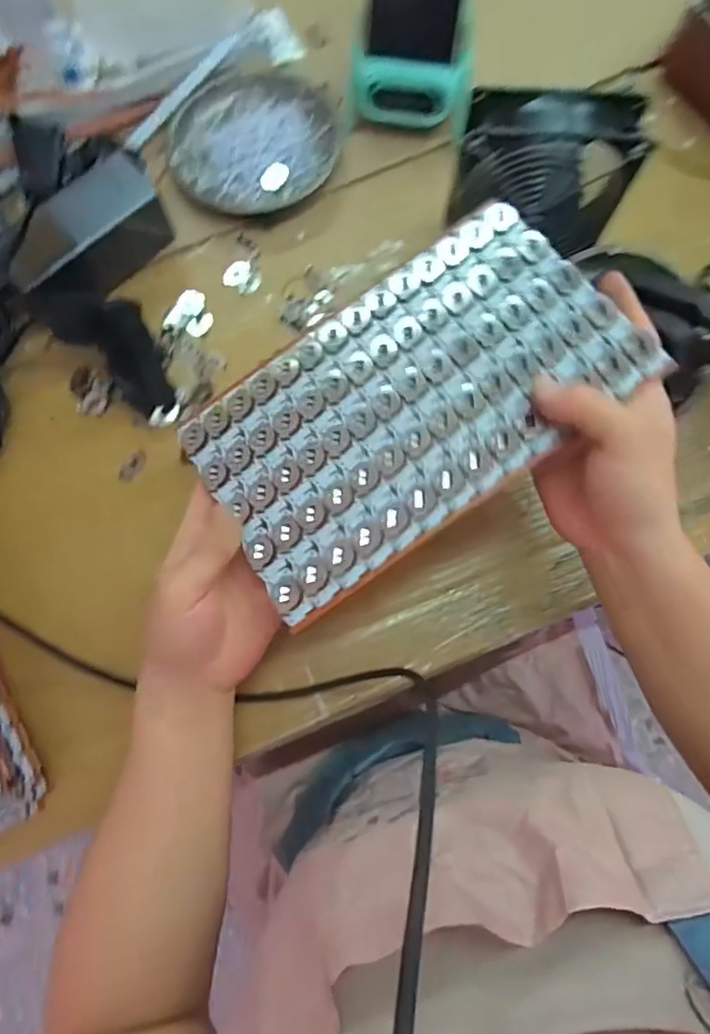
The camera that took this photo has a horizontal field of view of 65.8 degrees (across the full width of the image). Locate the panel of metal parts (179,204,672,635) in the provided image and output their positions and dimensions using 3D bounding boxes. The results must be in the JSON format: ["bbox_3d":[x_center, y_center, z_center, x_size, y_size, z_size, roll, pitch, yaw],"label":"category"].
[{"bbox_3d":[0.028,-0.069,0.319,0.244,0.005,0.150,-35,70,1],"label":"panel of metal parts"}]

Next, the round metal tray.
[{"bbox_3d":[-0.086,-0.318,0.464,0.136,0.013,0.119,-17,79,-3],"label":"round metal tray"}]

